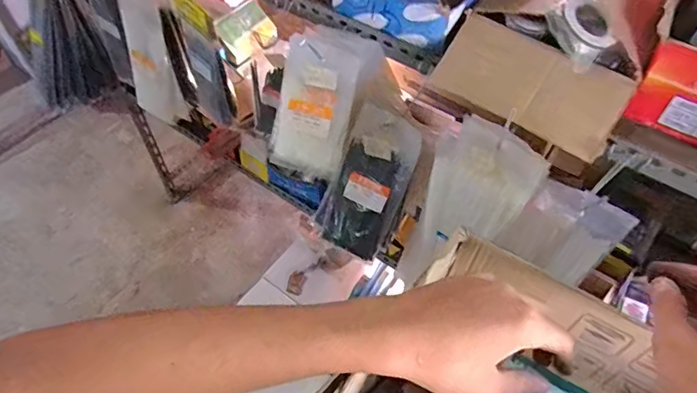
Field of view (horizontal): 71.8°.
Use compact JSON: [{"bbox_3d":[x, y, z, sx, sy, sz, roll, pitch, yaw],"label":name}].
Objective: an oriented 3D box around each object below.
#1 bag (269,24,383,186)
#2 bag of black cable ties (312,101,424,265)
[{"bbox_3d":[-0.041,-0.121,0.650,0.114,0.202,0.033,20,16,-3],"label":"bag"},{"bbox_3d":[0.027,-0.019,0.685,0.105,0.212,0.031,28,23,18],"label":"bag of black cable ties"}]

